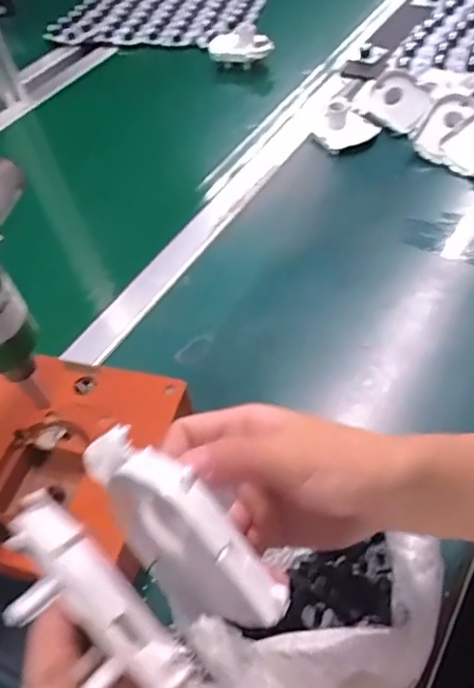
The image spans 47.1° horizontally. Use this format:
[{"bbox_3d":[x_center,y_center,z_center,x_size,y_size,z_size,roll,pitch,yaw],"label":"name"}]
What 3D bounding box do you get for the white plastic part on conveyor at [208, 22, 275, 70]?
[{"bbox_3d":[0.001,-0.455,0.821,0.104,0.047,0.037,12,54,17],"label":"white plastic part on conveyor"}]

